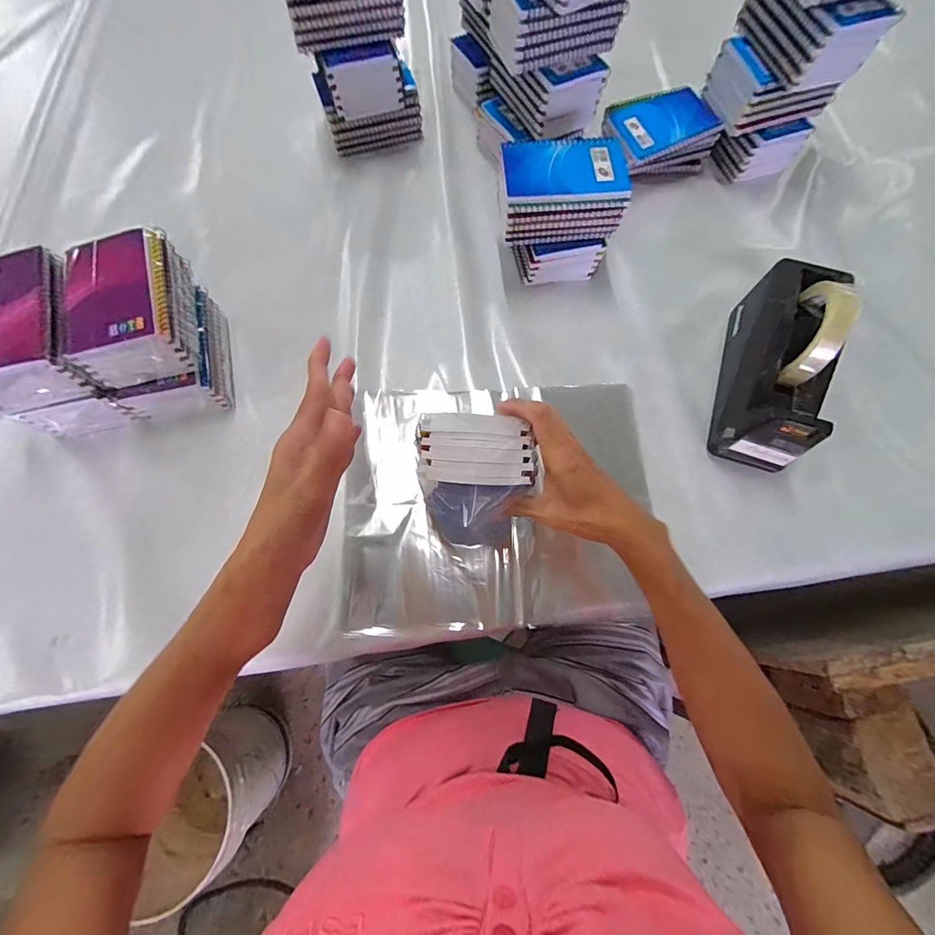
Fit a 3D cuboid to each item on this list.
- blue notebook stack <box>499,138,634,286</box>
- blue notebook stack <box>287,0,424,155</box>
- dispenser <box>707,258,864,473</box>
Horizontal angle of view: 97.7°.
[{"bbox_3d":[0.101,-0.293,0.483,0.137,0.114,0.101,1,73,0],"label":"blue notebook stack"},{"bbox_3d":[-0.135,-0.512,0.519,0.135,0.175,0.103,-9,73,-3],"label":"blue notebook stack"},{"bbox_3d":[0.327,-0.111,0.422,0.073,0.121,0.202,17,74,5],"label":"dispenser"}]

